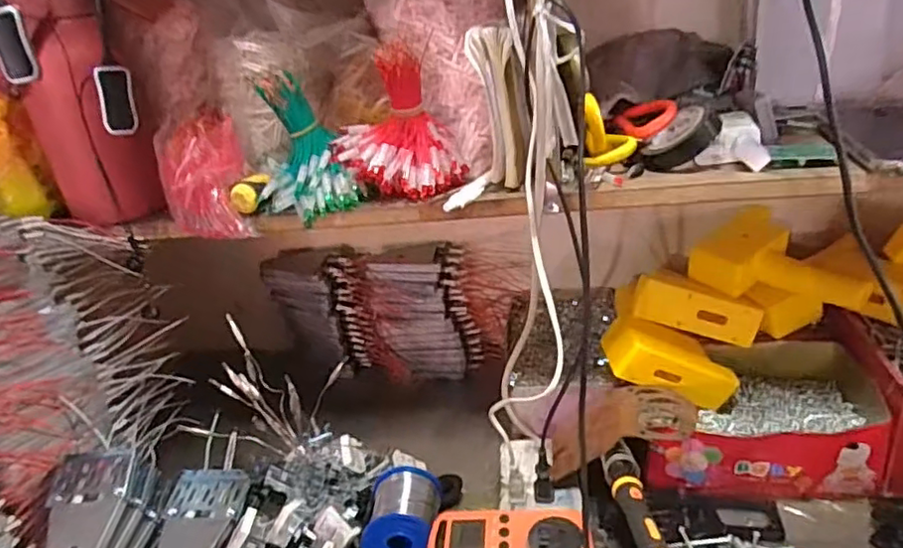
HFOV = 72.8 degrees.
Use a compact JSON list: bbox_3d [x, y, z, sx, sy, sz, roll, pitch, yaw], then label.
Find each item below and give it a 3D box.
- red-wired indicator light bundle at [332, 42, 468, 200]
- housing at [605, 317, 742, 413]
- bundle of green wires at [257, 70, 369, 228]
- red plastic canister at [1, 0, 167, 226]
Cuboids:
[{"bbox_3d":[-0.048,-0.127,0.521,0.106,0.114,0.060,-12,25,-8],"label":"red-wired indicator light bundle"},{"bbox_3d":[0.224,0.090,0.621,0.136,0.050,0.065,21,22,-10],"label":"housing"},{"bbox_3d":[-0.127,-0.108,0.529,0.087,0.107,0.056,-14,25,-13],"label":"bundle of green wires"},{"bbox_3d":[-0.322,-0.148,0.536,0.080,0.208,0.104,-23,29,-30],"label":"red plastic canister"}]

